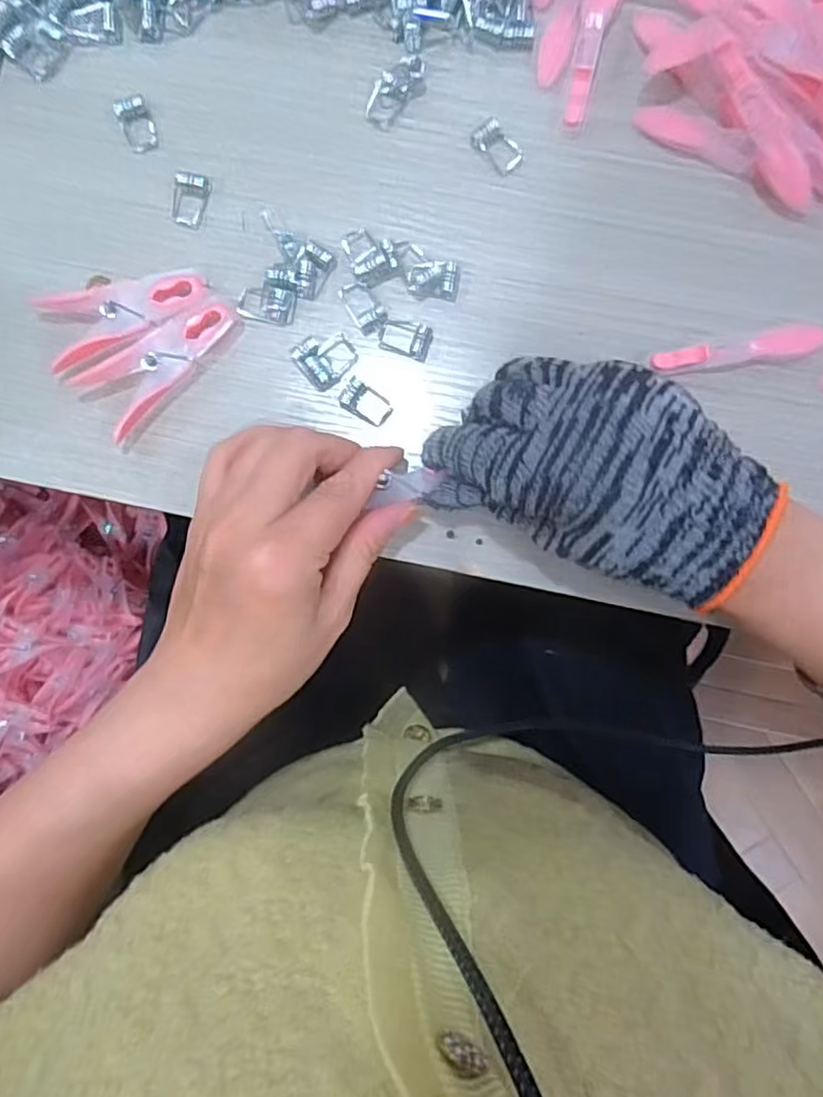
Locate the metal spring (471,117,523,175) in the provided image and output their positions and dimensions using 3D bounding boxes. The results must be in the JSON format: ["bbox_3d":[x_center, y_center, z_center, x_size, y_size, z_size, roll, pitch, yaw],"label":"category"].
[{"bbox_3d":[0.039,-0.182,0.298,0.015,0.004,0.027,-37,87,0],"label":"metal spring"}]

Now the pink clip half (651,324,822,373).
[{"bbox_3d":[0.144,-0.087,0.287,0.075,0.005,0.013,-9,87,1],"label":"pink clip half"}]

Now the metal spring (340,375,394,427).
[{"bbox_3d":[-0.020,-0.066,0.297,0.024,0.004,0.014,32,89,3],"label":"metal spring"}]

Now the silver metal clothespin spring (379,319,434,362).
[{"bbox_3d":[-0.003,-0.096,0.297,0.024,0.005,0.015,19,90,-2],"label":"silver metal clothespin spring"}]

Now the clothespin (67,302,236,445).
[{"bbox_3d":[-0.113,-0.084,0.299,0.075,0.011,0.033,-37,87,0],"label":"clothespin"}]

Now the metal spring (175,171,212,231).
[{"bbox_3d":[-0.103,-0.162,0.301,0.016,0.008,0.023,17,88,2],"label":"metal spring"}]

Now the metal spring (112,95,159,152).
[{"bbox_3d":[-0.126,-0.195,0.302,0.015,0.007,0.023,-22,87,1],"label":"metal spring"}]

